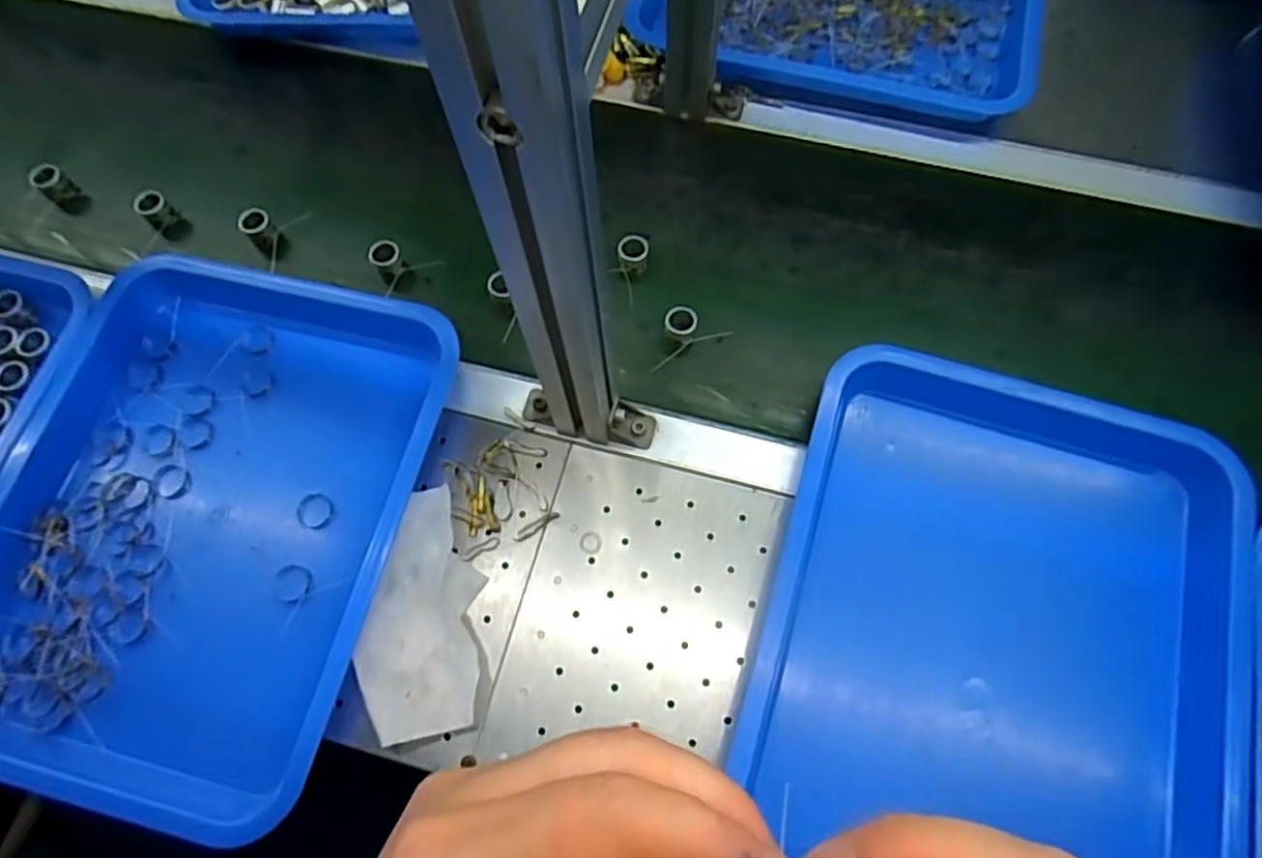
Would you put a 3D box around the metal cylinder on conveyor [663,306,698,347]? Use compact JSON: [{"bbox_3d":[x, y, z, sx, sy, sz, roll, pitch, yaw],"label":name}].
[{"bbox_3d":[0.040,-0.083,0.570,0.025,0.027,0.023,6,69,2],"label":"metal cylinder on conveyor"}]

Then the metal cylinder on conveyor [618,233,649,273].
[{"bbox_3d":[0.002,-0.148,0.597,0.025,0.021,0.026,10,69,4],"label":"metal cylinder on conveyor"}]

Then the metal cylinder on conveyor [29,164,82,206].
[{"bbox_3d":[-0.519,-0.220,0.628,0.026,0.027,0.026,39,74,14],"label":"metal cylinder on conveyor"}]

